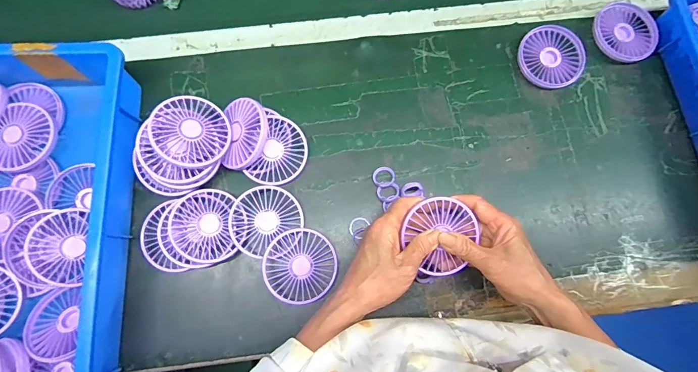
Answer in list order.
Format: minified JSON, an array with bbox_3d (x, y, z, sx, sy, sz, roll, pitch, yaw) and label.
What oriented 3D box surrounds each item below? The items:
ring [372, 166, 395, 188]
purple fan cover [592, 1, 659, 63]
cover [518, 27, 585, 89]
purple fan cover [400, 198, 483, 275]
[{"bbox_3d":[0.045,-0.011,0.476,0.028,0.009,0.027,0,77,-1],"label":"ring"},{"bbox_3d":[0.386,-0.214,0.518,0.087,0.022,0.083,41,80,7],"label":"purple fan cover"},{"bbox_3d":[0.278,-0.175,0.508,0.088,0.021,0.082,18,78,3],"label":"cover"},{"bbox_3d":[0.105,0.054,0.414,0.076,0.015,0.084,-34,99,-6],"label":"purple fan cover"}]

